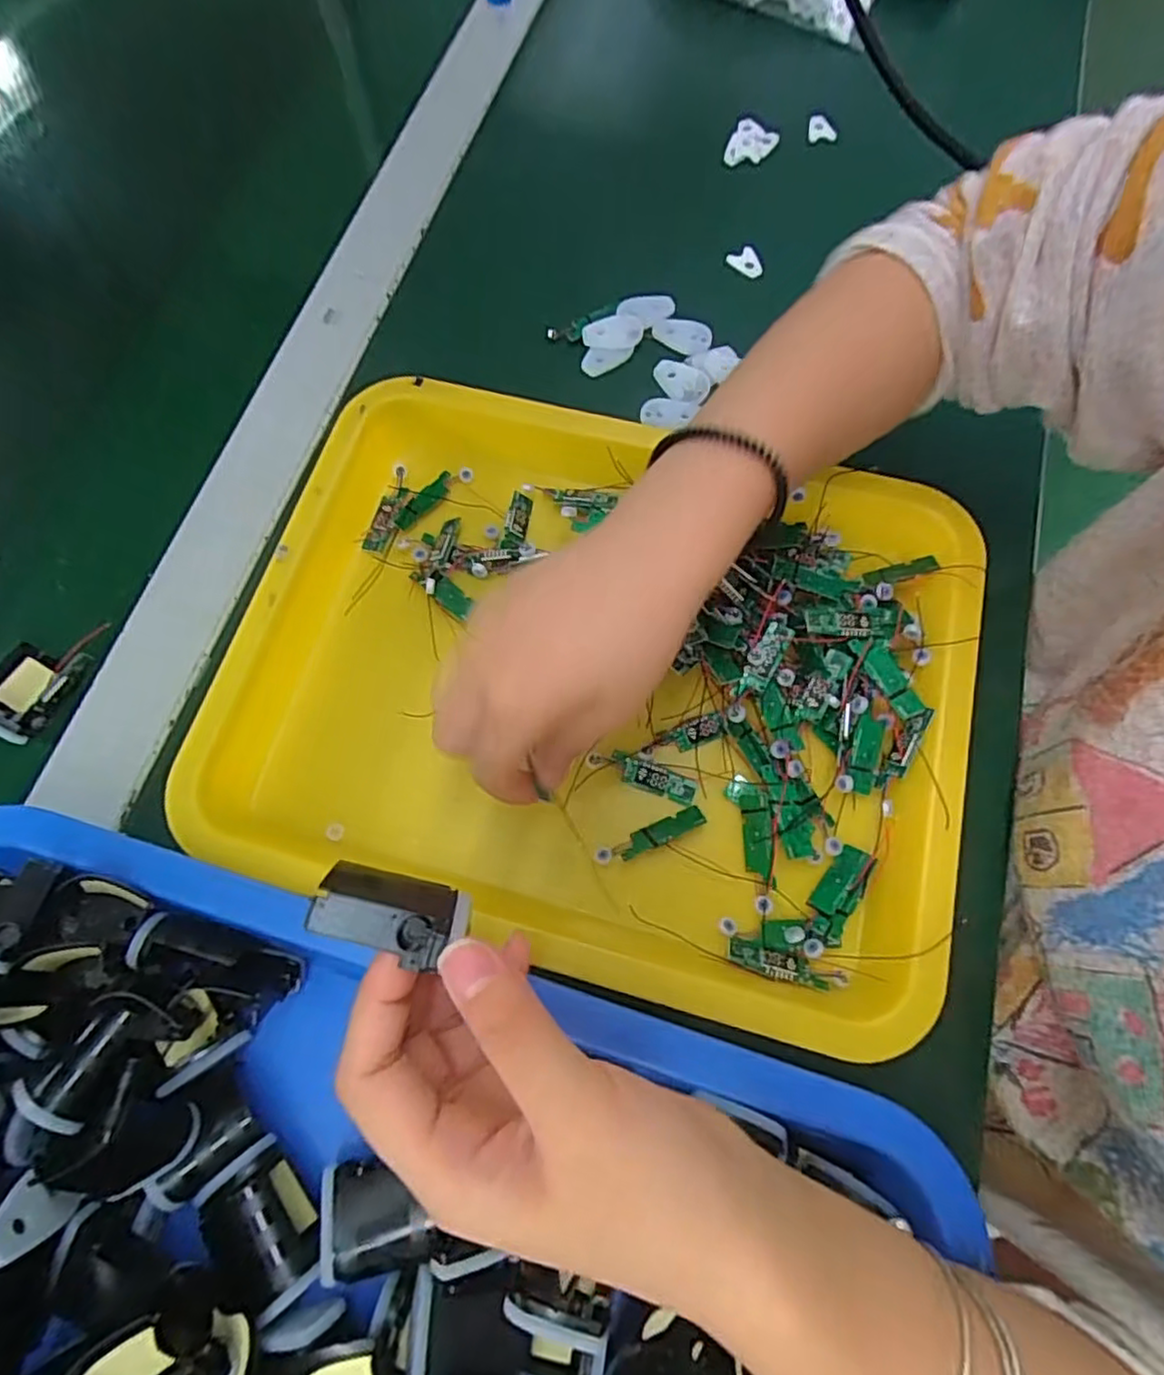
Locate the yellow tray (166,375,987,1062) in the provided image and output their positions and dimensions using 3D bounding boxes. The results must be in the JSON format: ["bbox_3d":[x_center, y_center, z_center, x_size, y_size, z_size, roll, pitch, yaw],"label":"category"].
[{"bbox_3d":[0.003,-0.011,0.309,0.331,0.026,0.255,15,72,6],"label":"yellow tray"}]

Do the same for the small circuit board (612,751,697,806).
[{"bbox_3d":[0.033,0.043,0.307,0.041,0.004,0.013,18,72,7],"label":"small circuit board"}]

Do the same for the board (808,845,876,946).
[{"bbox_3d":[0.112,0.089,0.283,0.016,0.005,0.042,28,73,10],"label":"board"}]

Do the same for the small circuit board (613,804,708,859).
[{"bbox_3d":[0.036,0.066,0.298,0.043,0.007,0.010,-24,72,-7],"label":"small circuit board"}]

